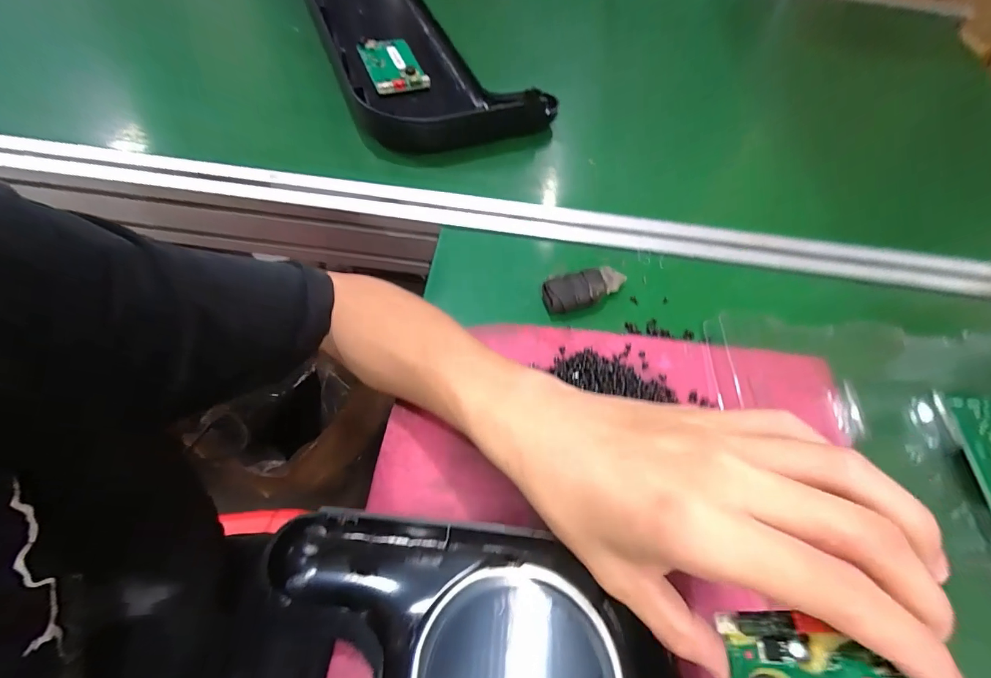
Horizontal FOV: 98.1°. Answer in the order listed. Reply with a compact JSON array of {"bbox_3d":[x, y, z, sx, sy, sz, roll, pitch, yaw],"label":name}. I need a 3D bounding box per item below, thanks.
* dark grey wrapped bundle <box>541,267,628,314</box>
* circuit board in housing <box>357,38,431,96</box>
[{"bbox_3d":[0.075,-0.042,0.354,0.073,0.022,0.027,-15,61,-9],"label":"dark grey wrapped bundle"},{"bbox_3d":[-0.131,-0.348,0.540,0.062,0.012,0.121,-20,61,-12],"label":"circuit board in housing"}]

